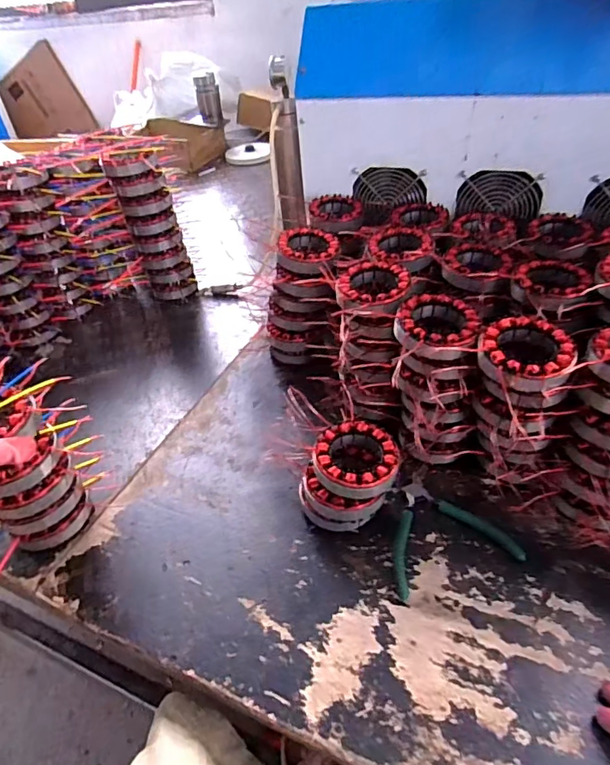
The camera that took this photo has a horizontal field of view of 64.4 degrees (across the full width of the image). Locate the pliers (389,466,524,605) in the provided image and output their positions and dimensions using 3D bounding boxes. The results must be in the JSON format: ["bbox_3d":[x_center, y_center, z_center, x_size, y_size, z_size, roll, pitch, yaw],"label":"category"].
[{"bbox_3d":[0.141,0.153,0.535,0.136,0.014,0.138,-14,42,-9],"label":"pliers"}]

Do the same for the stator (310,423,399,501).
[{"bbox_3d":[0.054,0.080,0.510,0.087,0.028,0.084,0,42,7],"label":"stator"}]

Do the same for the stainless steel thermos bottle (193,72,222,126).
[{"bbox_3d":[-0.322,-0.944,1.612,0.076,0.130,0.074,-13,42,-8],"label":"stainless steel thermos bottle"}]

